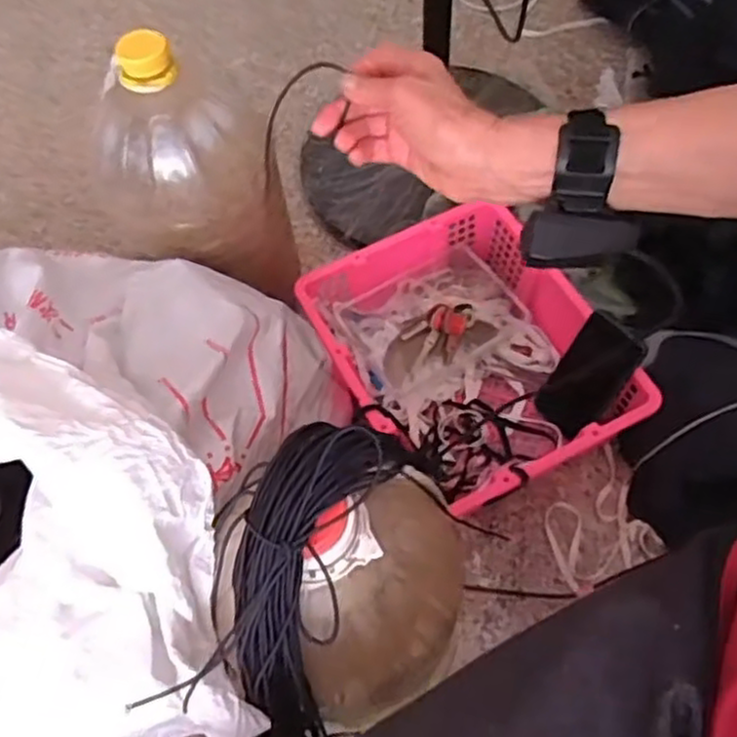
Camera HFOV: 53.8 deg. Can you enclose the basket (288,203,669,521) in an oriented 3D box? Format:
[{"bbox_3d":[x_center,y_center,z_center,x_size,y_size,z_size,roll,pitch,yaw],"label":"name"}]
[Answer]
[{"bbox_3d":[0.130,-0.012,0.918,0.310,0.115,0.369,-29,62,-13],"label":"basket"}]

